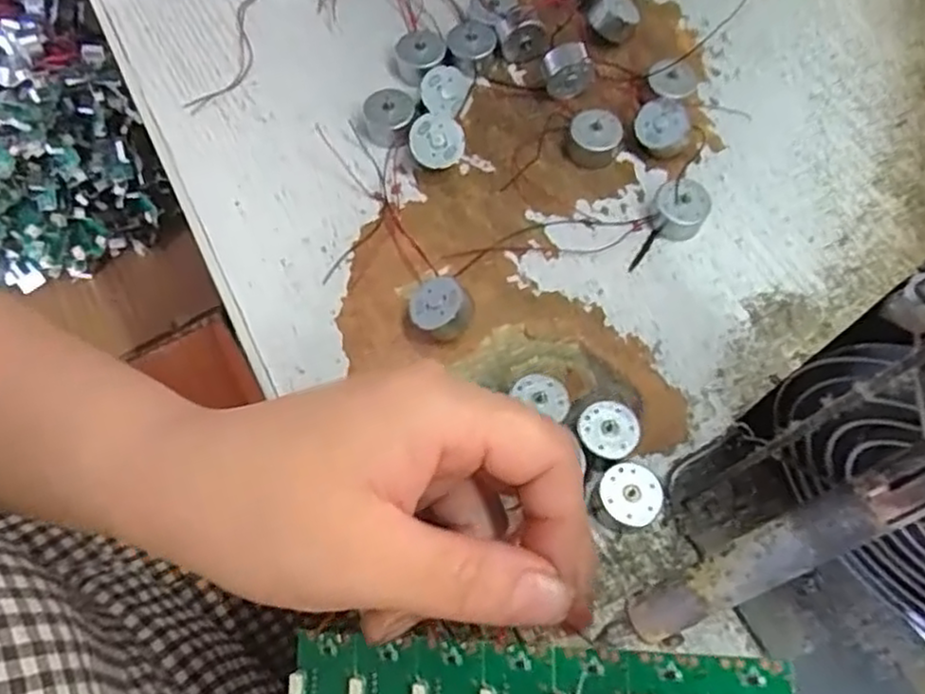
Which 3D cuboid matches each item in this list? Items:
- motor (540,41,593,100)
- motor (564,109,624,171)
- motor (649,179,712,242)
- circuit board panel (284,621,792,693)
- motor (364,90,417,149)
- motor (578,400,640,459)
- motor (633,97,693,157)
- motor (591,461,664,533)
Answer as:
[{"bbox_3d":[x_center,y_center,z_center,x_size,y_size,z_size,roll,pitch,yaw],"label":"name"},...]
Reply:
[{"bbox_3d":[0.049,-0.130,0.335,0.024,0.024,0.011,-11,67,-5],"label":"motor"},{"bbox_3d":[0.060,-0.095,0.324,0.024,0.015,0.020,13,67,5],"label":"motor"},{"bbox_3d":[0.096,-0.061,0.310,0.024,0.015,0.023,0,67,0],"label":"motor"},{"bbox_3d":[0.014,0.094,0.190,0.135,0.007,0.032,-6,65,17],"label":"circuit board panel"},{"bbox_3d":[-0.034,-0.105,0.329,0.023,0.013,0.026,-14,67,-6],"label":"motor"},{"bbox_3d":[0.055,0.033,0.270,0.022,0.014,0.022,-19,68,-8],"label":"motor"},{"bbox_3d":[0.091,-0.099,0.324,0.024,0.015,0.024,-4,76,15],"label":"motor"},{"bbox_3d":[0.060,0.055,0.259,0.023,0.014,0.023,0,67,0],"label":"motor"}]

